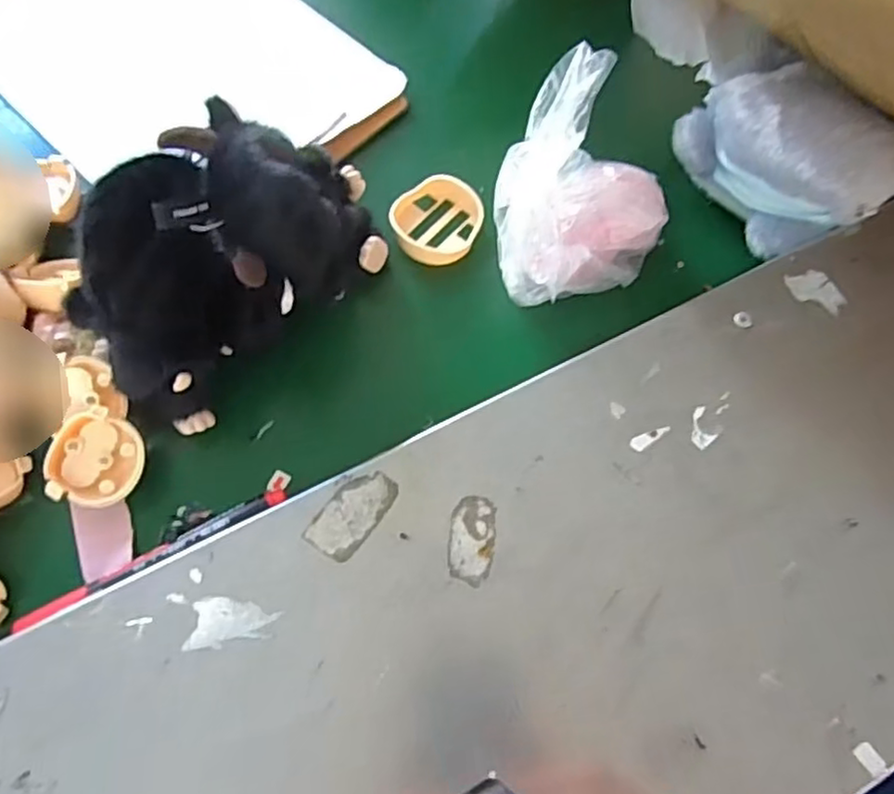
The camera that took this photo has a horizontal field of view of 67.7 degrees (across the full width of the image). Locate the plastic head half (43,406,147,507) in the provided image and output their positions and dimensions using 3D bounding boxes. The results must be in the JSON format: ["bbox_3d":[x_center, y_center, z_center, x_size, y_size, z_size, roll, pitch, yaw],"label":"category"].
[{"bbox_3d":[-0.189,0.034,0.359,0.049,0.017,0.049,1,85,-15],"label":"plastic head half"}]

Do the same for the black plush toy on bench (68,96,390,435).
[{"bbox_3d":[-0.111,-0.080,0.356,0.093,0.120,0.176,39,71,14],"label":"black plush toy on bench"}]

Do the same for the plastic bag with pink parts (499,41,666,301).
[{"bbox_3d":[0.082,-0.120,0.398,0.101,0.088,0.129,22,68,8],"label":"plastic bag with pink parts"}]

